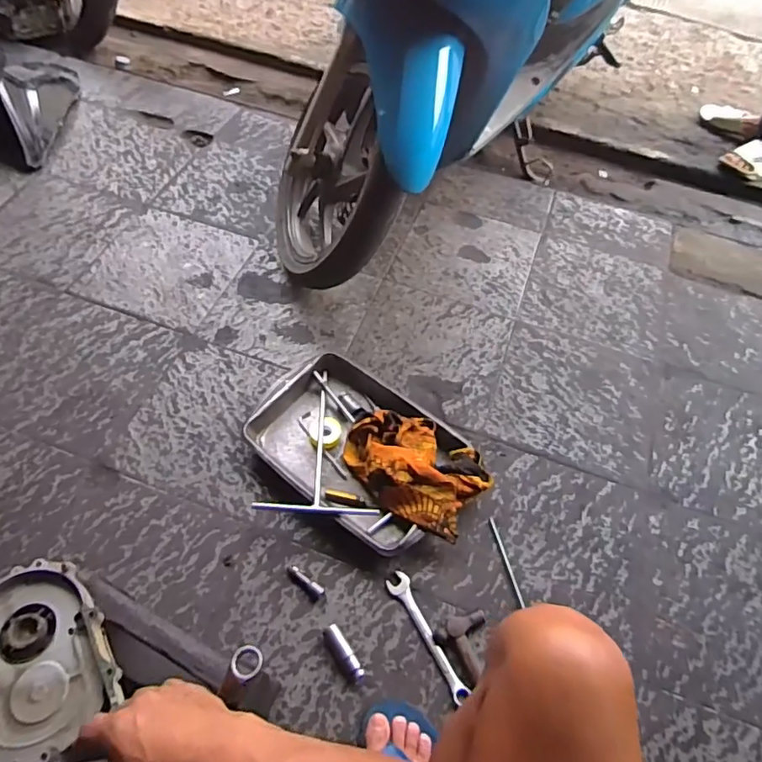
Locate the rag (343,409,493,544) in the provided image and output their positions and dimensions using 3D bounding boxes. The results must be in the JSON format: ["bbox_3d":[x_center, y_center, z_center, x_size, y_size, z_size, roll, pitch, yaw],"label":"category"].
[{"bbox_3d":[0.051,0.142,0.908,0.245,0.070,0.162,32,59,16],"label":"rag"}]

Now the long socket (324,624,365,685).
[{"bbox_3d":[-0.053,0.389,0.771,0.025,0.028,0.086,-29,63,-22],"label":"long socket"}]

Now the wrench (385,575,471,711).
[{"bbox_3d":[0.067,0.372,0.793,0.032,0.008,0.191,-22,61,-19],"label":"wrench"}]

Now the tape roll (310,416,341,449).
[{"bbox_3d":[-0.098,0.090,0.957,0.055,0.023,0.063,-10,57,-12],"label":"tape roll"}]

